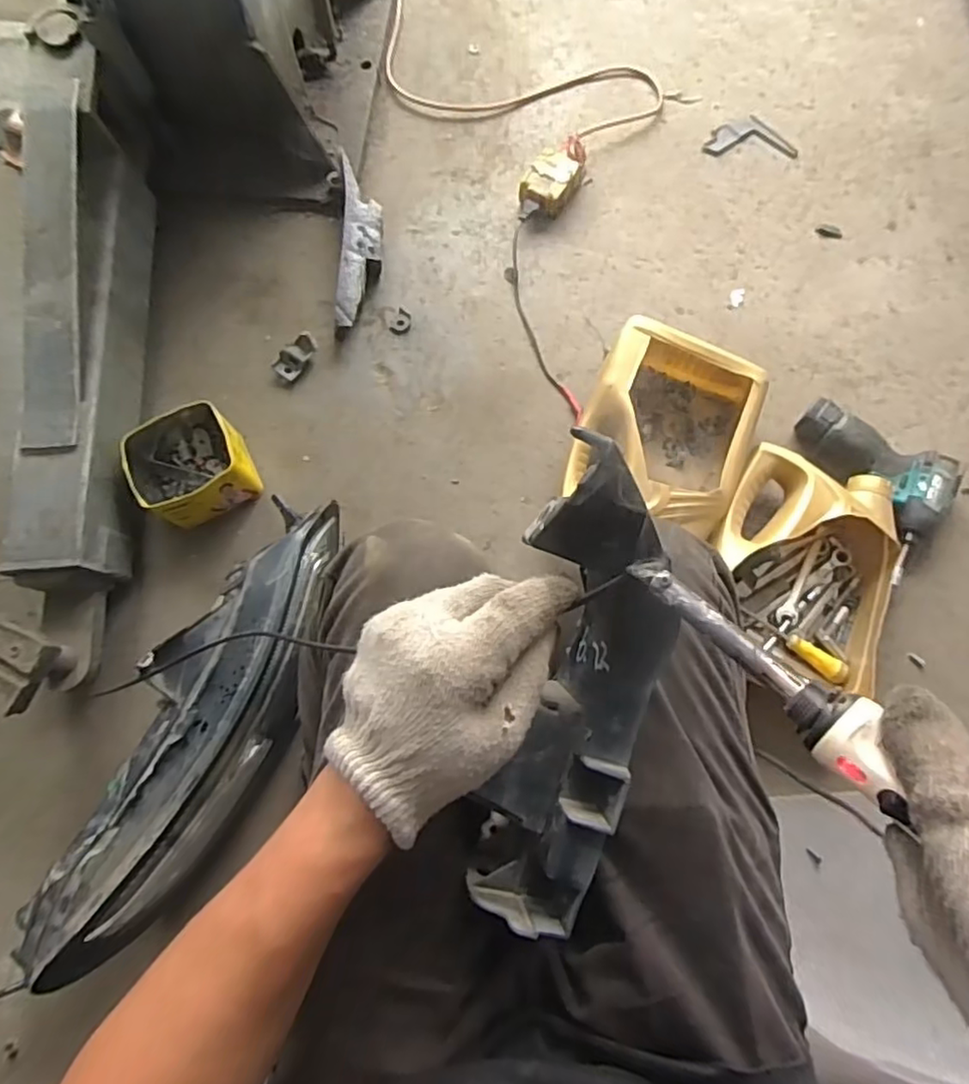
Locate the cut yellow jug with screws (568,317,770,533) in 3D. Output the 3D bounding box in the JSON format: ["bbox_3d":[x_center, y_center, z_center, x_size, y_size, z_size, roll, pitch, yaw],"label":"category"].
[{"bbox_3d":[0.236,-0.135,0.828,0.208,0.118,0.264,25,78,8],"label":"cut yellow jug with screws"}]

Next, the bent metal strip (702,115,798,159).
[{"bbox_3d":[0.429,-0.655,1.010,0.143,0.005,0.070,4,76,3],"label":"bent metal strip"}]

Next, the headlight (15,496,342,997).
[{"bbox_3d":[-0.298,0.196,0.686,0.125,0.102,0.523,22,77,6],"label":"headlight"}]

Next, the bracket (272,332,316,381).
[{"bbox_3d":[-0.281,-0.275,0.924,0.040,0.024,0.073,32,79,9],"label":"bracket"}]

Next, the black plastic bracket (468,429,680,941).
[{"bbox_3d":[0.050,0.076,0.327,0.071,0.067,0.250,11,102,5],"label":"black plastic bracket"}]

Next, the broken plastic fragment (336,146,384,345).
[{"bbox_3d":[-0.186,-0.439,0.939,0.064,0.072,0.267,2,75,2],"label":"broken plastic fragment"}]

